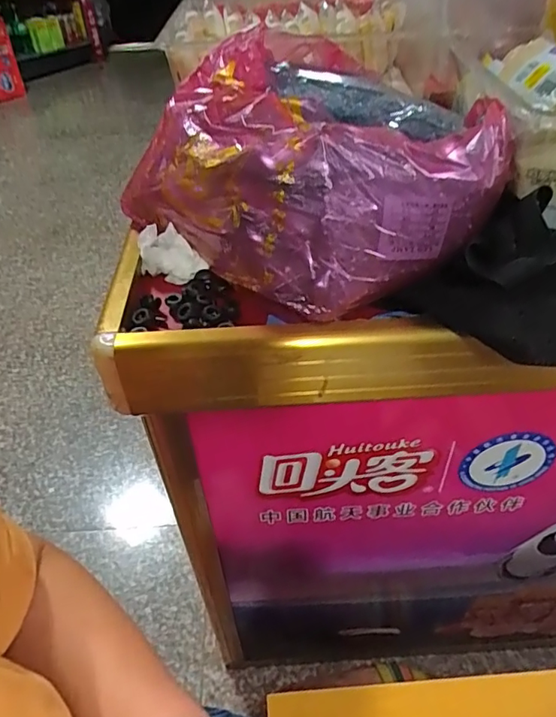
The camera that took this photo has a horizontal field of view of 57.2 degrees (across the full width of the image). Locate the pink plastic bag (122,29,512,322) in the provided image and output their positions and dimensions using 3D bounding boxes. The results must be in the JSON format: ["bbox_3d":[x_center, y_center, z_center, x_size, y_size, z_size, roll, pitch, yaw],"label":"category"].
[{"bbox_3d":[0.014,-0.165,0.424,0.253,0.114,0.280,-20,45,-19],"label":"pink plastic bag"}]

